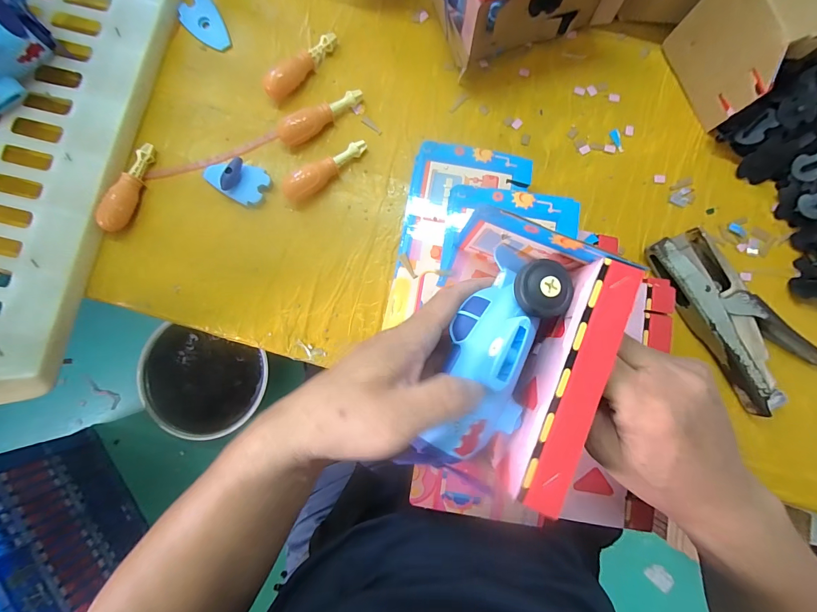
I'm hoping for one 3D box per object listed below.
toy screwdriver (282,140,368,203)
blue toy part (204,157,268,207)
[{"bbox_3d":[-0.082,-0.137,0.350,0.095,0.028,0.023,-30,84,-3],"label":"toy screwdriver"},{"bbox_3d":[-0.178,-0.130,0.352,0.062,0.023,0.039,22,84,2],"label":"blue toy part"}]

